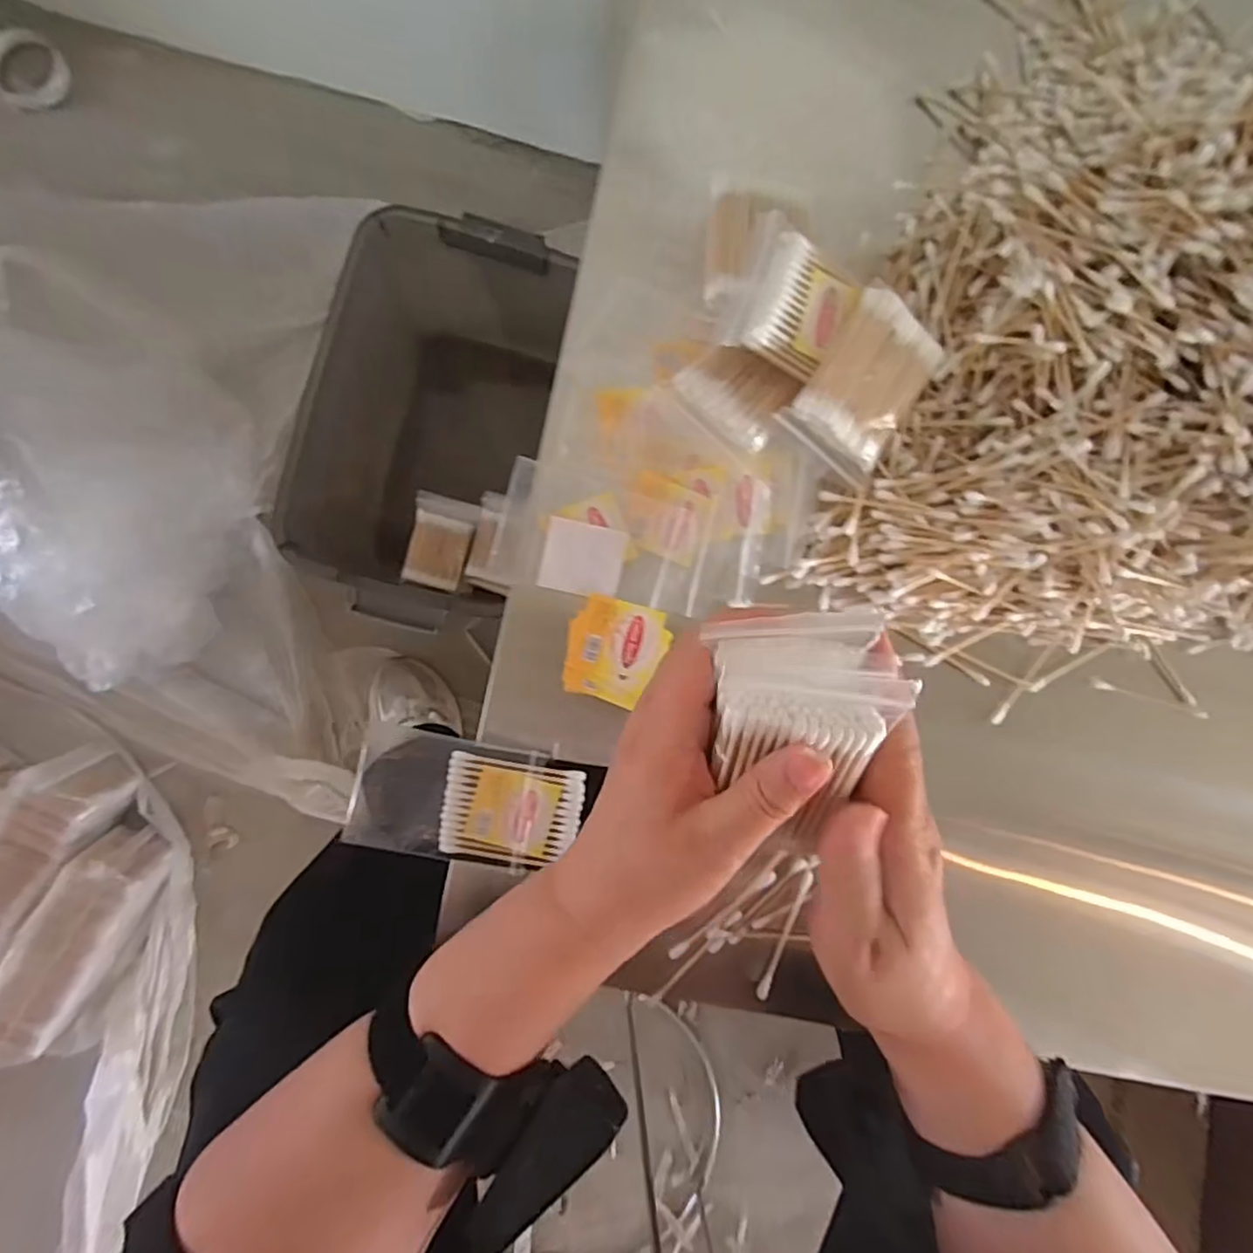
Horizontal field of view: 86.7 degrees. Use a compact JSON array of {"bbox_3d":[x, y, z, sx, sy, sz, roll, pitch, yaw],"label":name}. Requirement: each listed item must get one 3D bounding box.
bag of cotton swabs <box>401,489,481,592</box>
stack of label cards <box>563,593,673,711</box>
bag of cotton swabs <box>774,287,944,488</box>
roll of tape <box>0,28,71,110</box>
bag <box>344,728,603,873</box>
[{"bbox_3d":[-0.194,-0.089,0.696,0.061,0.026,0.097,12,87,-6],"label":"bag of cotton swabs"},{"bbox_3d":[-0.006,0.013,0.363,0.052,0.007,0.055,17,87,-5],"label":"stack of label cards"},{"bbox_3d":[0.123,-0.123,0.339,0.058,0.014,0.079,32,93,-23],"label":"bag of cotton swabs"},{"bbox_3d":[-0.705,-0.654,0.780,0.090,0.017,0.081,42,85,-4],"label":"roll of tape"},{"bbox_3d":[-0.083,0.095,0.358,0.126,0.018,0.064,9,88,-6],"label":"bag"}]

